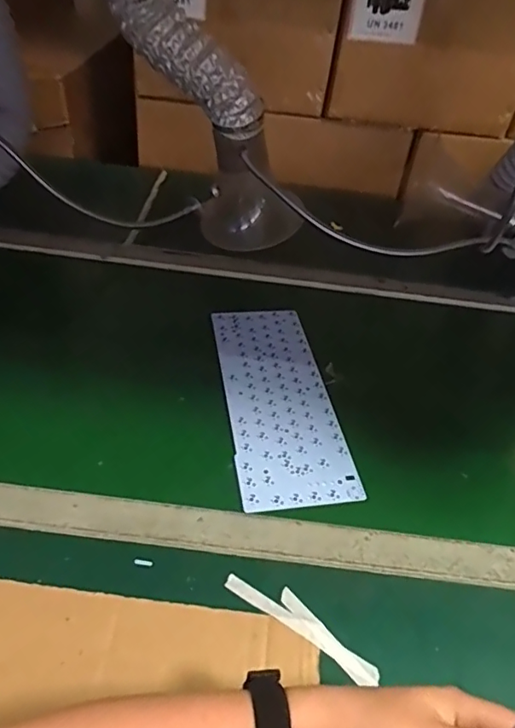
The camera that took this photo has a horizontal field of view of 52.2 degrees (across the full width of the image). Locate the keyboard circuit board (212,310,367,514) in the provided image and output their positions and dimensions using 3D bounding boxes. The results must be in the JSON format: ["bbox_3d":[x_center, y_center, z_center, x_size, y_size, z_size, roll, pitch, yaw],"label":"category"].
[{"bbox_3d":[0.024,0.036,0.620,0.123,0.011,0.297,-3,43,-10],"label":"keyboard circuit board"}]

